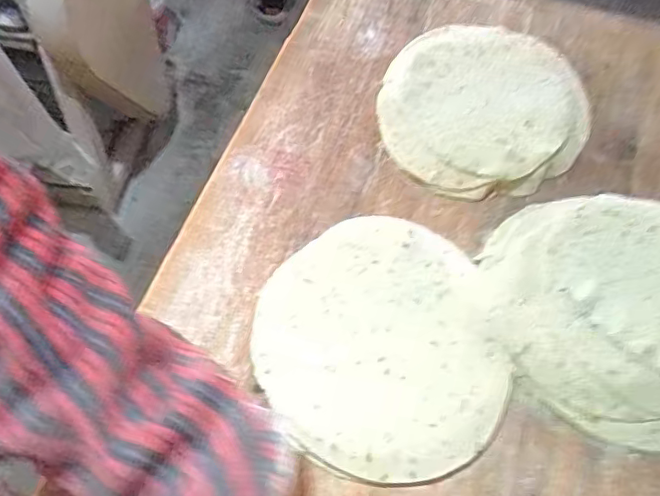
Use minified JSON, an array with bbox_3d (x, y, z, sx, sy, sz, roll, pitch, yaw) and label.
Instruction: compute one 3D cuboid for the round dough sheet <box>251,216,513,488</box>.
[{"bbox_3d":[0.029,0.059,0.380,0.148,0.016,0.168,-9,61,-8],"label":"round dough sheet"}]

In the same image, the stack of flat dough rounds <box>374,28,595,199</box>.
[{"bbox_3d":[0.121,-0.114,0.472,0.157,0.024,0.166,5,60,0],"label":"stack of flat dough rounds"}]

